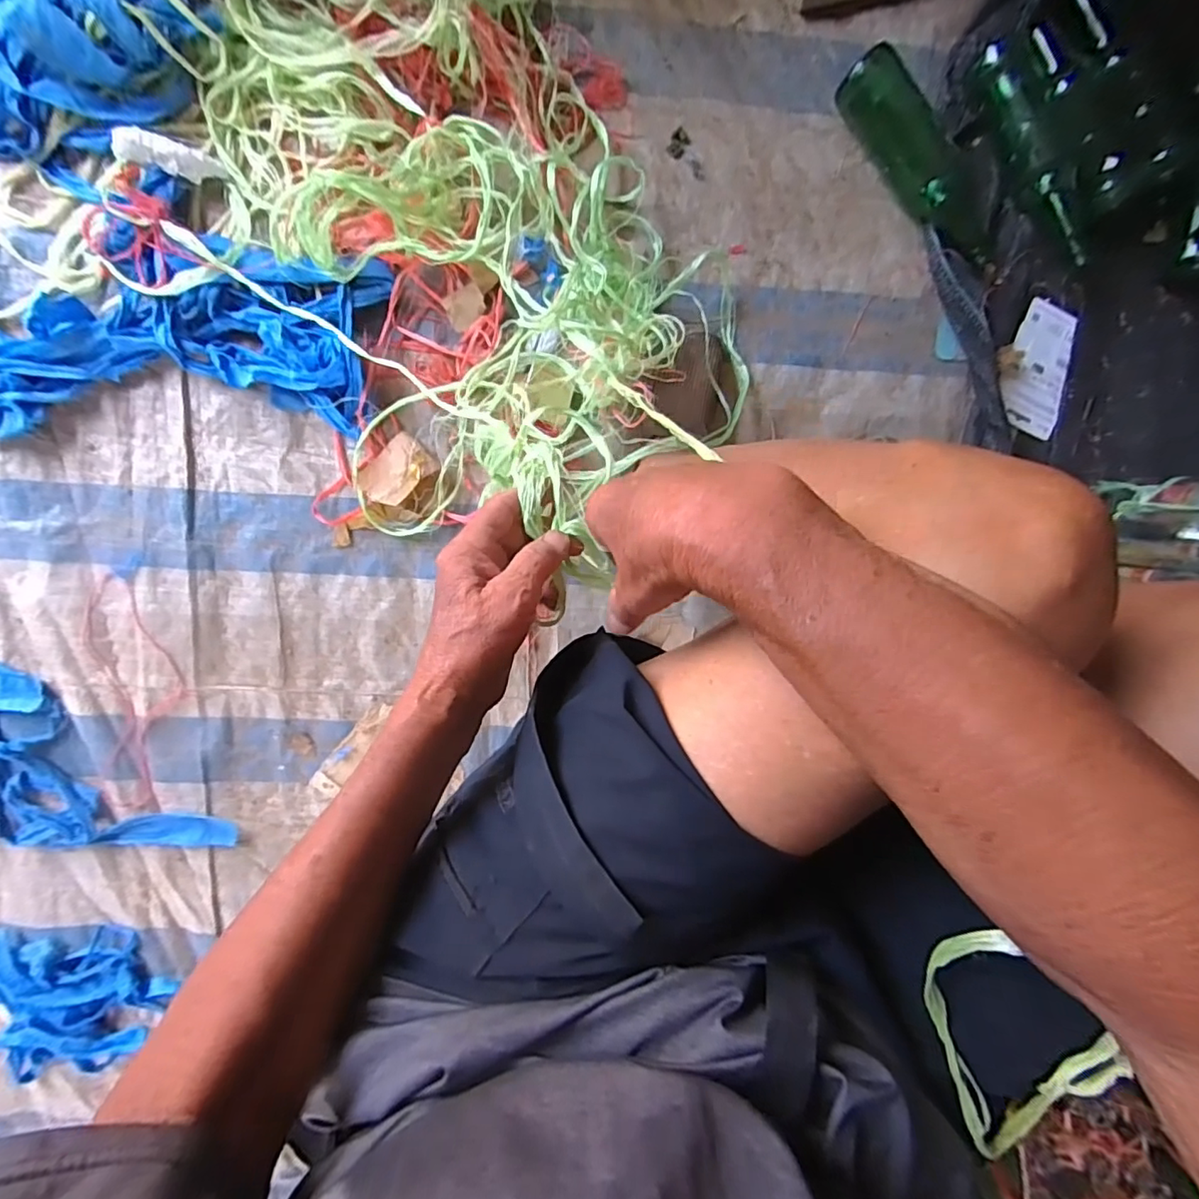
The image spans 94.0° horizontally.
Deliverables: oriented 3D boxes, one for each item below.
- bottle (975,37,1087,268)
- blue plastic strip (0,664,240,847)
[{"bbox_3d":[0.538,-0.546,0.696,0.079,0.057,0.275,-23,95,-2],"label":"bottle"},{"bbox_3d":[-0.691,0.247,0.695,0.409,0.036,0.213,38,95,-3],"label":"blue plastic strip"}]

